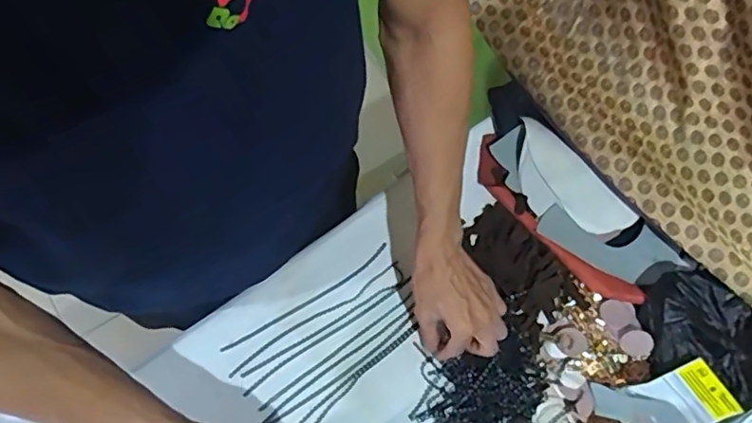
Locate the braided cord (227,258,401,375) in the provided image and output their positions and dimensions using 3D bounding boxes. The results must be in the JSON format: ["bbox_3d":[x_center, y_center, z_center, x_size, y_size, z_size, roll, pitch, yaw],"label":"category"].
[{"bbox_3d":[-0.072,0.129,0.685,0.237,0.004,0.012,-31,79,-9],"label":"braided cord"}]

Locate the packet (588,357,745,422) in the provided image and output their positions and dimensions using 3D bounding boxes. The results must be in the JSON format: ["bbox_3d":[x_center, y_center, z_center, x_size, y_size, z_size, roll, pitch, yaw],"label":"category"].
[{"bbox_3d":[0.319,0.215,0.631,0.136,0.013,0.082,-22,102,19],"label":"packet"}]

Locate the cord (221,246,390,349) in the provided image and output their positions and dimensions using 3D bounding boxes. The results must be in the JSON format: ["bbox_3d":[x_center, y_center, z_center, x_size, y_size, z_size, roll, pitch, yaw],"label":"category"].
[{"bbox_3d":[-0.083,0.106,0.689,0.231,0.004,0.016,-31,78,-9],"label":"cord"}]

